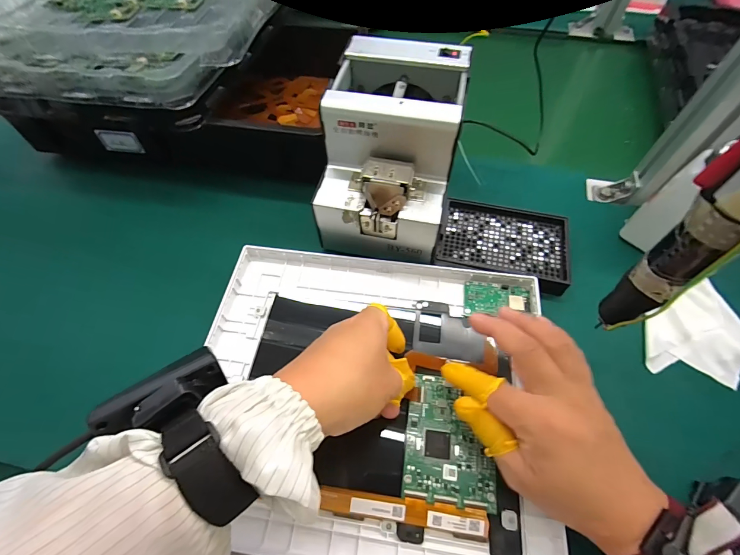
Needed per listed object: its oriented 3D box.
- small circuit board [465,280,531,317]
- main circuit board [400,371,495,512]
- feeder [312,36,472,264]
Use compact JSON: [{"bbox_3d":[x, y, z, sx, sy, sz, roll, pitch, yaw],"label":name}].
[{"bbox_3d":[0.127,0.022,0.351,0.063,0.004,0.037,7,59,5],"label":"small circuit board"},{"bbox_3d":[0.064,0.128,0.282,0.068,0.004,0.090,7,59,5],"label":"main circuit board"},{"bbox_3d":[0.024,-0.128,0.367,0.128,0.137,0.173,9,59,6],"label":"feeder"}]

